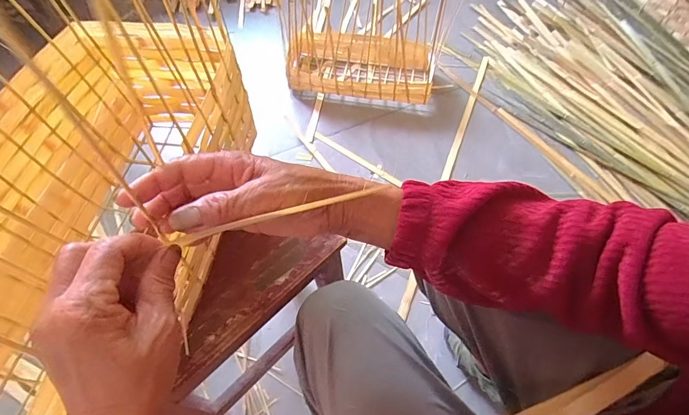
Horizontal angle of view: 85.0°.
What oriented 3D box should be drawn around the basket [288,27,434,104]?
[{"bbox_3d":[0.046,-0.427,1.141,0.429,0.090,0.231,6,60,4],"label":"basket"}]

